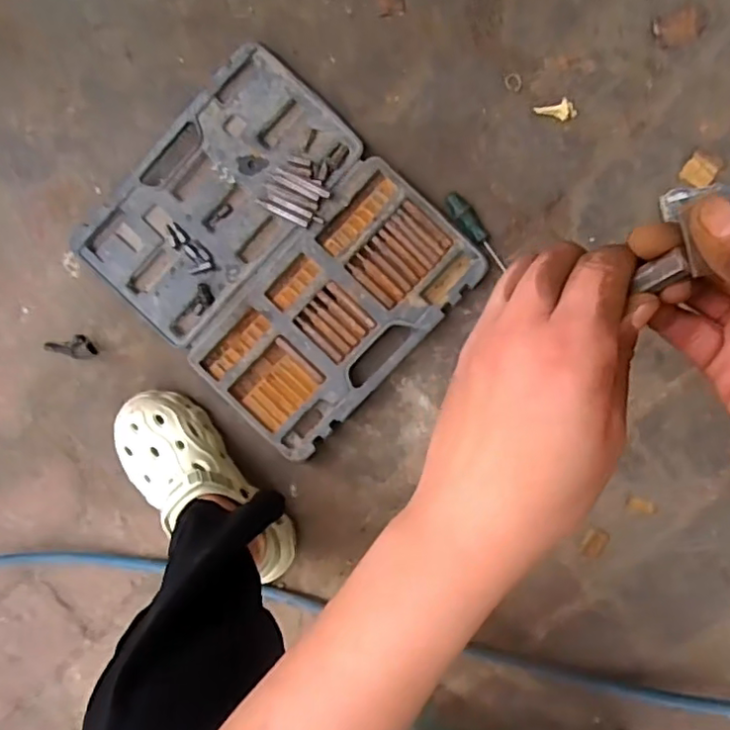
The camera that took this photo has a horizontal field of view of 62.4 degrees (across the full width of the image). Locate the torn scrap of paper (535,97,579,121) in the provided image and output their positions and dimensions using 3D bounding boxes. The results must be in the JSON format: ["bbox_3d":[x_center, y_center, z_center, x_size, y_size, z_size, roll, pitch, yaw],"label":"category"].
[{"bbox_3d":[0.226,-0.299,0.711,0.044,0.004,0.025,-17,91,6],"label":"torn scrap of paper"}]

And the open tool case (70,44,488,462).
[{"bbox_3d":[-0.107,-0.135,0.730,0.387,0.029,0.333,44,96,2],"label":"open tool case"}]

